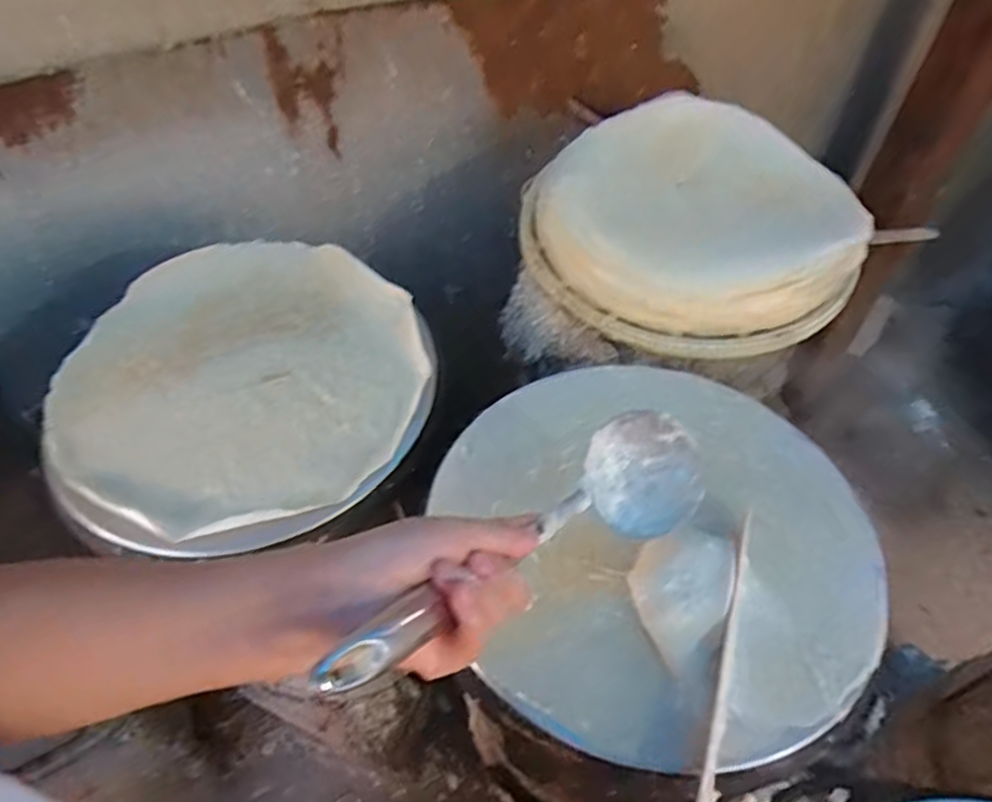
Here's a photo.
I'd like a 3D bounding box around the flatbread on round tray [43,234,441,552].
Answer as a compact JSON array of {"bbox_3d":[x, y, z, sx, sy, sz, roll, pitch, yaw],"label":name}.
[{"bbox_3d":[-0.250,-0.021,0.658,0.349,0.042,0.350,0,51,0],"label":"flatbread on round tray"}]

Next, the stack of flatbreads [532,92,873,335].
[{"bbox_3d":[0.232,-0.231,0.810,0.350,0.083,0.353,-9,51,-8],"label":"stack of flatbreads"}]

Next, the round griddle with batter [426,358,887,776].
[{"bbox_3d":[0.132,0.101,0.563,0.352,0.036,0.355,0,51,0],"label":"round griddle with batter"}]

